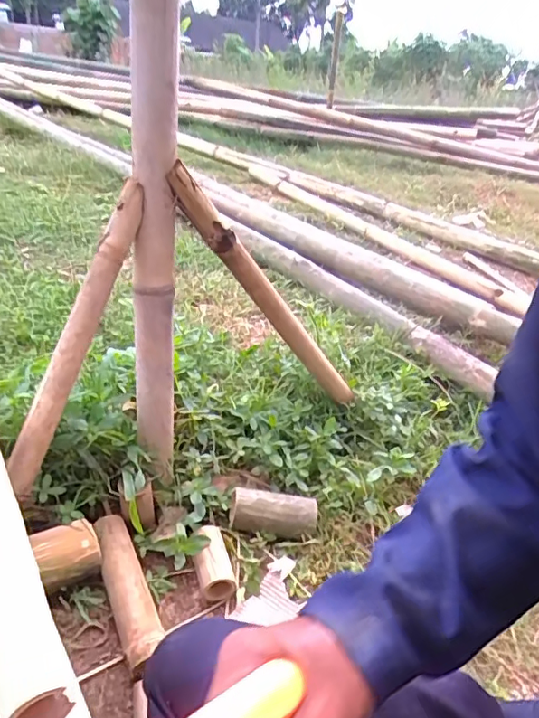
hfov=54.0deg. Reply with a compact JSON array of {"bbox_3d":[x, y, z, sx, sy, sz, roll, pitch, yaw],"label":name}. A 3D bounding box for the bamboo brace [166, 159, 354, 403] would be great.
[{"bbox_3d":[0.013,-0.079,0.865,0.043,0.574,0.036,-48,47,-7],"label":"bamboo brace"}]

